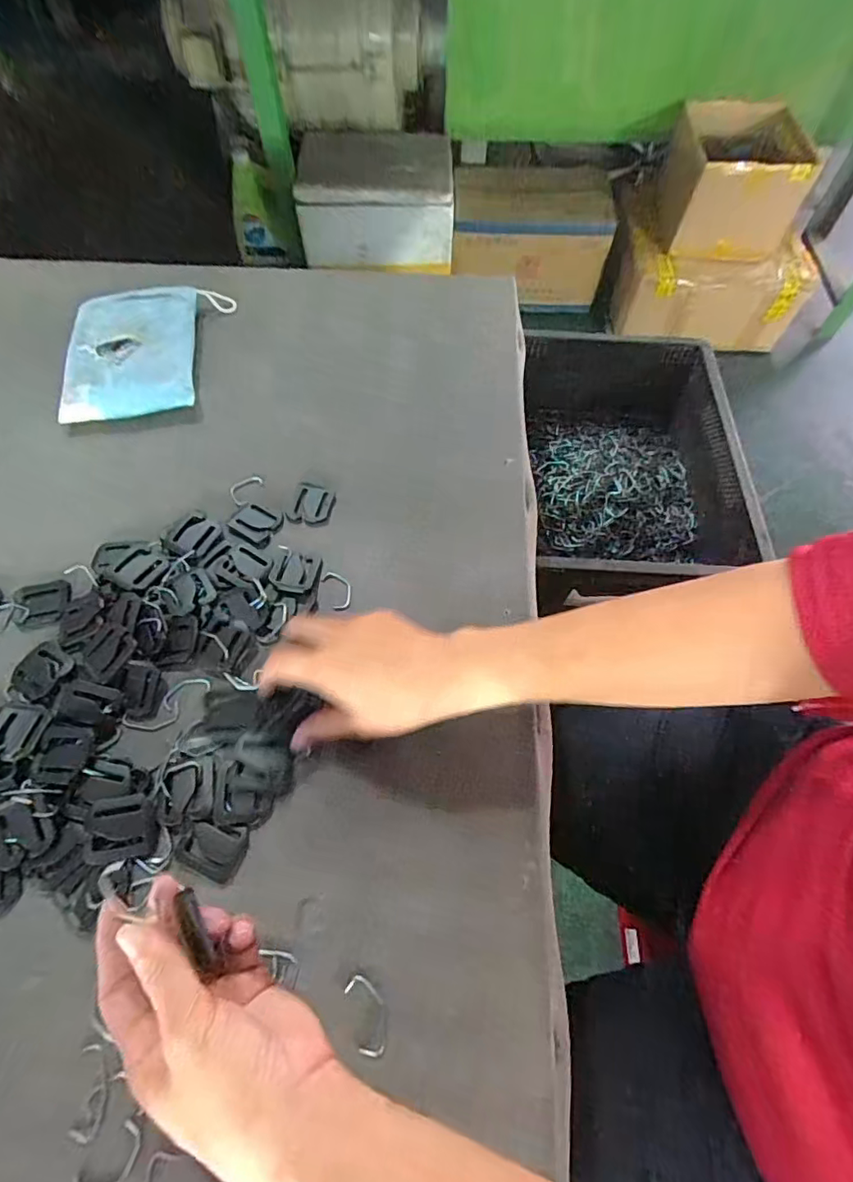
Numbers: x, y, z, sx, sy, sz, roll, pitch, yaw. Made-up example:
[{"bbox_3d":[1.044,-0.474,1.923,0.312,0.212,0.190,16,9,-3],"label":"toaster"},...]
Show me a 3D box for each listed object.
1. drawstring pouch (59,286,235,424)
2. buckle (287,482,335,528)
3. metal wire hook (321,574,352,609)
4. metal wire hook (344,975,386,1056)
[{"bbox_3d":[-0.267,-0.235,0.509,0.134,0.023,0.162,-7,63,-4],"label":"drawstring pouch"},{"bbox_3d":[-0.095,-0.072,0.448,0.034,0.010,0.041,11,64,5],"label":"buckle"},{"bbox_3d":[-0.067,-0.001,0.408,0.019,0.004,0.033,-22,64,-11],"label":"metal wire hook"},{"bbox_3d":[-0.031,0.228,0.288,0.018,0.004,0.036,-18,63,-9],"label":"metal wire hook"}]

